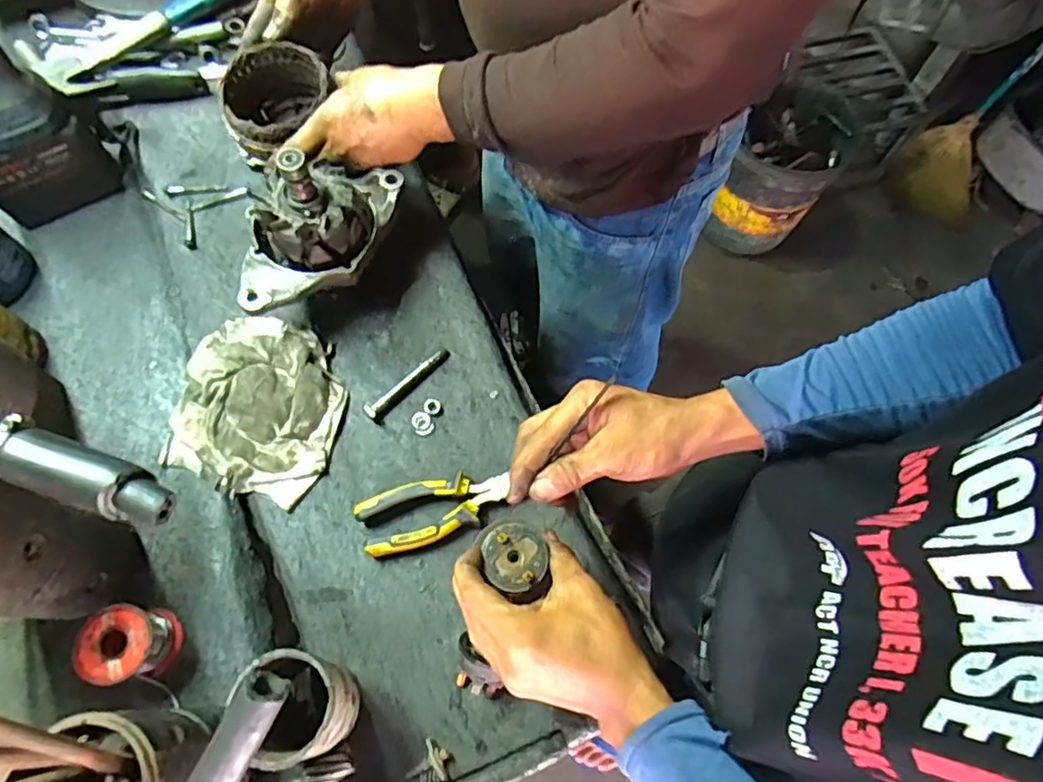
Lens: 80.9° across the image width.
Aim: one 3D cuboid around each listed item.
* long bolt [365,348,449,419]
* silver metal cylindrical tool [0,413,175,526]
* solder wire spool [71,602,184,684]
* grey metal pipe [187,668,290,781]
[{"bbox_3d":[-0.110,-0.009,0.594,0.099,0.014,0.014,-41,75,-16],"label":"long bolt"},{"bbox_3d":[-0.313,0.013,0.321,0.269,0.029,0.029,19,69,6],"label":"silver metal cylindrical tool"},{"bbox_3d":[-0.302,0.194,0.472,0.050,0.054,0.052,1,68,-1],"label":"solder wire spool"},{"bbox_3d":[-0.118,0.151,0.237,0.018,0.015,0.085,29,90,10],"label":"grey metal pipe"}]

